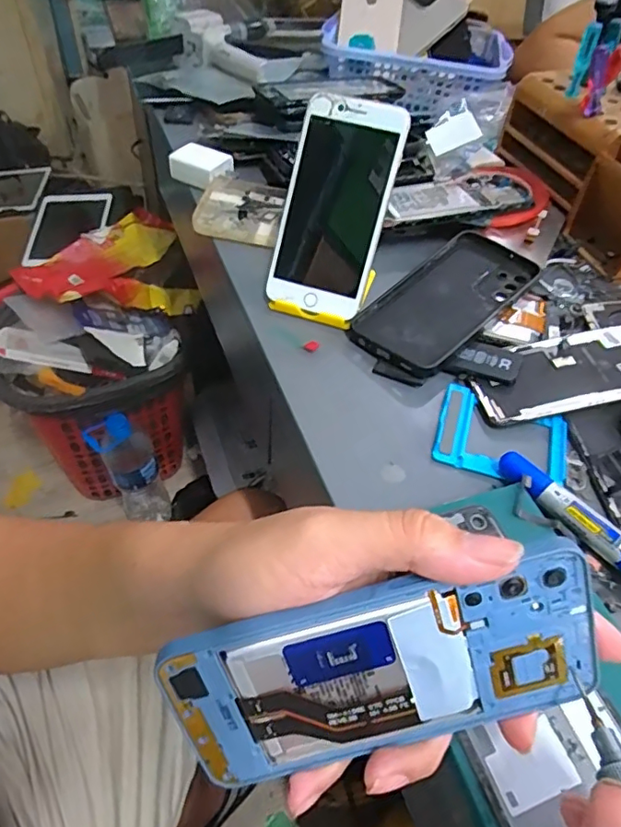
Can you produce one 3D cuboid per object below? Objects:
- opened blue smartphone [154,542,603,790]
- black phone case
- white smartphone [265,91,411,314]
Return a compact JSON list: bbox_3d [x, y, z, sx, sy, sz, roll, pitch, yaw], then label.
[{"bbox_3d":[0.028,0.099,0.207,0.156,0.076,0.004,-17,22,3],"label":"opened blue smartphone"},{"bbox_3d":[0.110,-0.092,0.441,0.079,0.016,0.164,37,61,25],"label":"black phone case"},{"bbox_3d":[0.018,-0.154,0.417,0.076,0.153,0.012,16,14,8],"label":"white smartphone"}]

